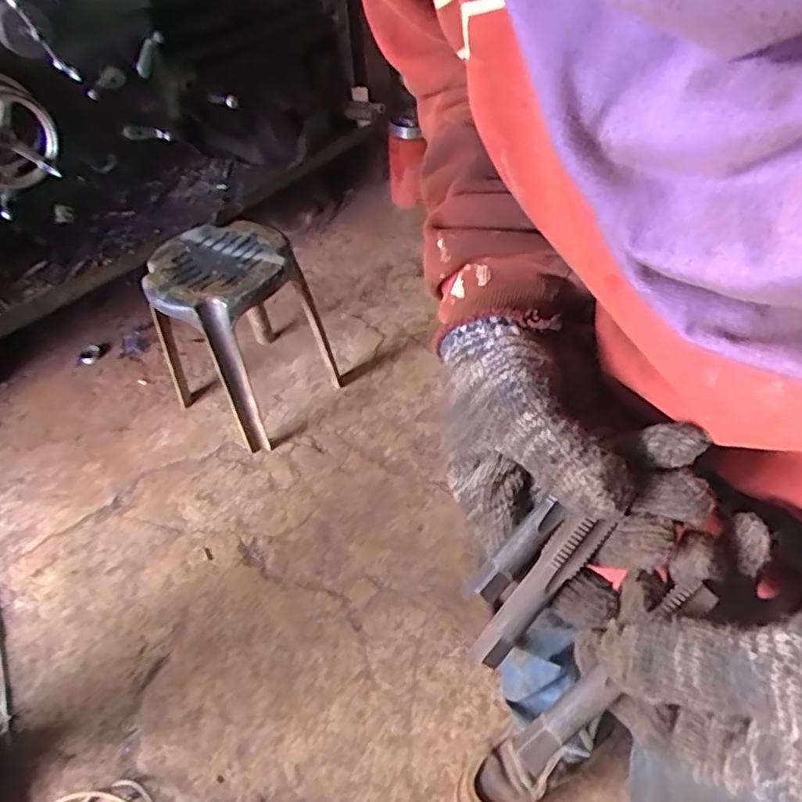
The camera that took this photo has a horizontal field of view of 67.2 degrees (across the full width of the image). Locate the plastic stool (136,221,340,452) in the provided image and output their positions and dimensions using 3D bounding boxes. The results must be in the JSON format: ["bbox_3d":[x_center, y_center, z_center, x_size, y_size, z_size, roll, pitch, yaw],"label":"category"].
[{"bbox_3d":[-0.384,-0.170,1.455,0.321,0.414,0.323,26,56,26],"label":"plastic stool"}]

